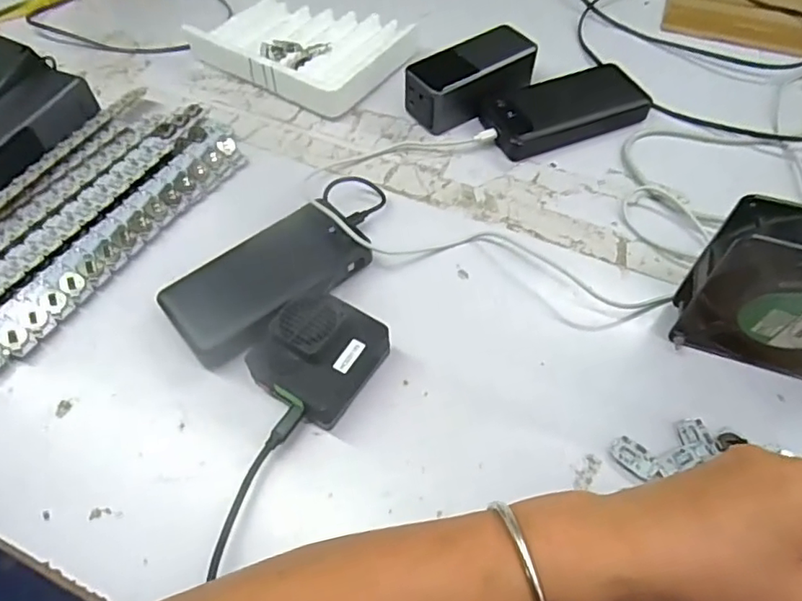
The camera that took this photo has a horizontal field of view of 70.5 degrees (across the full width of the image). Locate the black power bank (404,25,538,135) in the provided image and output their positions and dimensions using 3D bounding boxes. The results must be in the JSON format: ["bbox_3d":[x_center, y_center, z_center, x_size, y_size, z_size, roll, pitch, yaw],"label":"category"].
[{"bbox_3d":[0.068,-0.221,0.564,0.129,0.048,0.057,-34,61,-19],"label":"black power bank"}]

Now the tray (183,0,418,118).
[{"bbox_3d":[-0.103,-0.280,0.619,0.215,0.035,0.154,29,62,20],"label":"tray"}]

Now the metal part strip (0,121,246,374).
[{"bbox_3d":[-0.231,-0.055,0.474,0.040,0.023,0.286,26,60,18],"label":"metal part strip"}]

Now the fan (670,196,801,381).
[{"bbox_3d":[0.257,-0.003,0.371,0.116,0.117,0.045,15,58,12],"label":"fan"}]

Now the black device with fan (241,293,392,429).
[{"bbox_3d":[-0.057,0.038,0.394,0.074,0.047,0.075,26,61,18],"label":"black device with fan"}]

